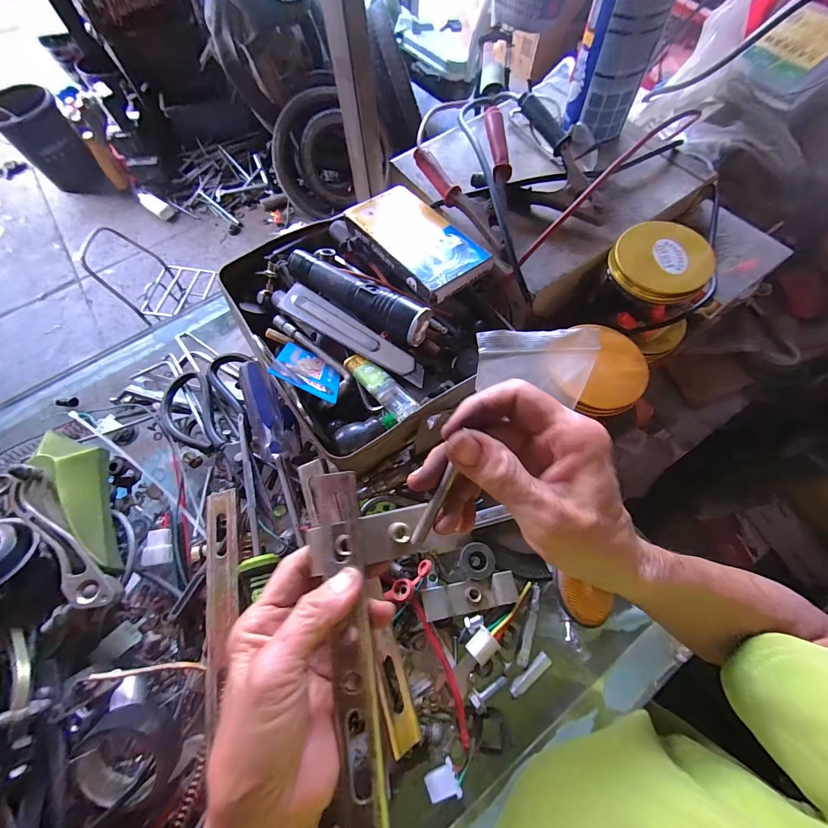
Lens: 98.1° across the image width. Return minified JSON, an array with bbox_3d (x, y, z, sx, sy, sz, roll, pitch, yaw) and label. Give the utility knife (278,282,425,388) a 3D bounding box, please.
[{"bbox_3d":[-0.056,-0.073,0.325,0.157,0.009,0.027,33,72,12],"label":"utility knife"}]

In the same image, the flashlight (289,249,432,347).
[{"bbox_3d":[-0.054,-0.108,0.323,0.142,0.031,0.034,28,71,11],"label":"flashlight"}]

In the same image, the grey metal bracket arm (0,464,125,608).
[{"bbox_3d":[-0.262,0.091,0.262,0.024,0.035,0.118,-41,74,-15],"label":"grey metal bracket arm"}]

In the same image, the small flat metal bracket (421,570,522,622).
[{"bbox_3d":[0.044,0.142,0.281,0.072,0.010,0.022,-11,69,-4],"label":"small flat metal bracket"}]

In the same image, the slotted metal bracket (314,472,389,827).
[{"bbox_3d":[-0.038,0.124,0.204,0.027,0.006,0.179,-7,75,-2],"label":"slotted metal bracket"}]

